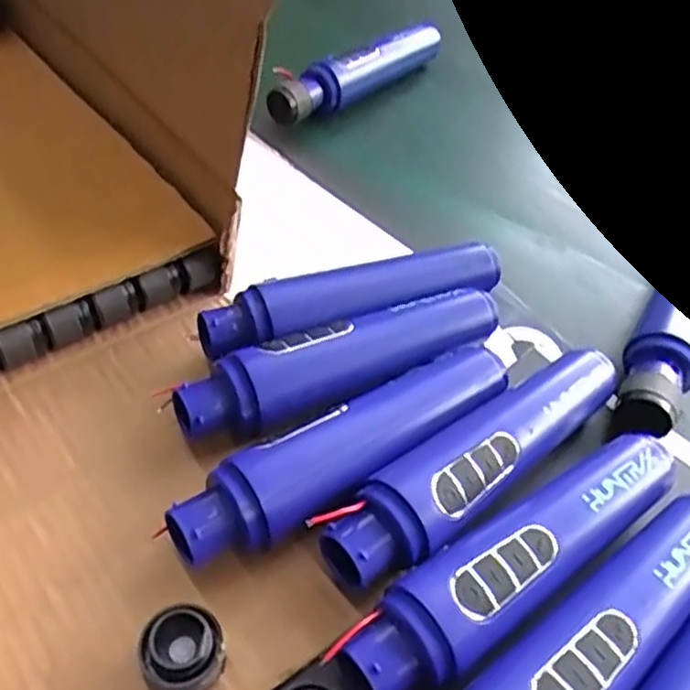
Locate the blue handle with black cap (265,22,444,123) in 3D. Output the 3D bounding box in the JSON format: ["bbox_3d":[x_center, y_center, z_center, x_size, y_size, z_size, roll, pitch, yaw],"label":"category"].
[{"bbox_3d":[0.019,-0.225,0.581,0.188,0.036,0.027,-32,58,-30],"label":"blue handle with black cap"}]

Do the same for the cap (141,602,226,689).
[{"bbox_3d":[-0.057,0.112,0.254,0.028,0.025,0.027,3,48,-3],"label":"cap"}]

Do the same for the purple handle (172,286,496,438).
[{"bbox_3d":[0.004,0.008,0.350,0.173,0.035,0.033,-21,53,-23],"label":"purple handle"}]

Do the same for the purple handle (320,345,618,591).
[{"bbox_3d":[0.065,0.051,0.320,0.177,0.038,0.037,-29,57,-28],"label":"purple handle"}]

